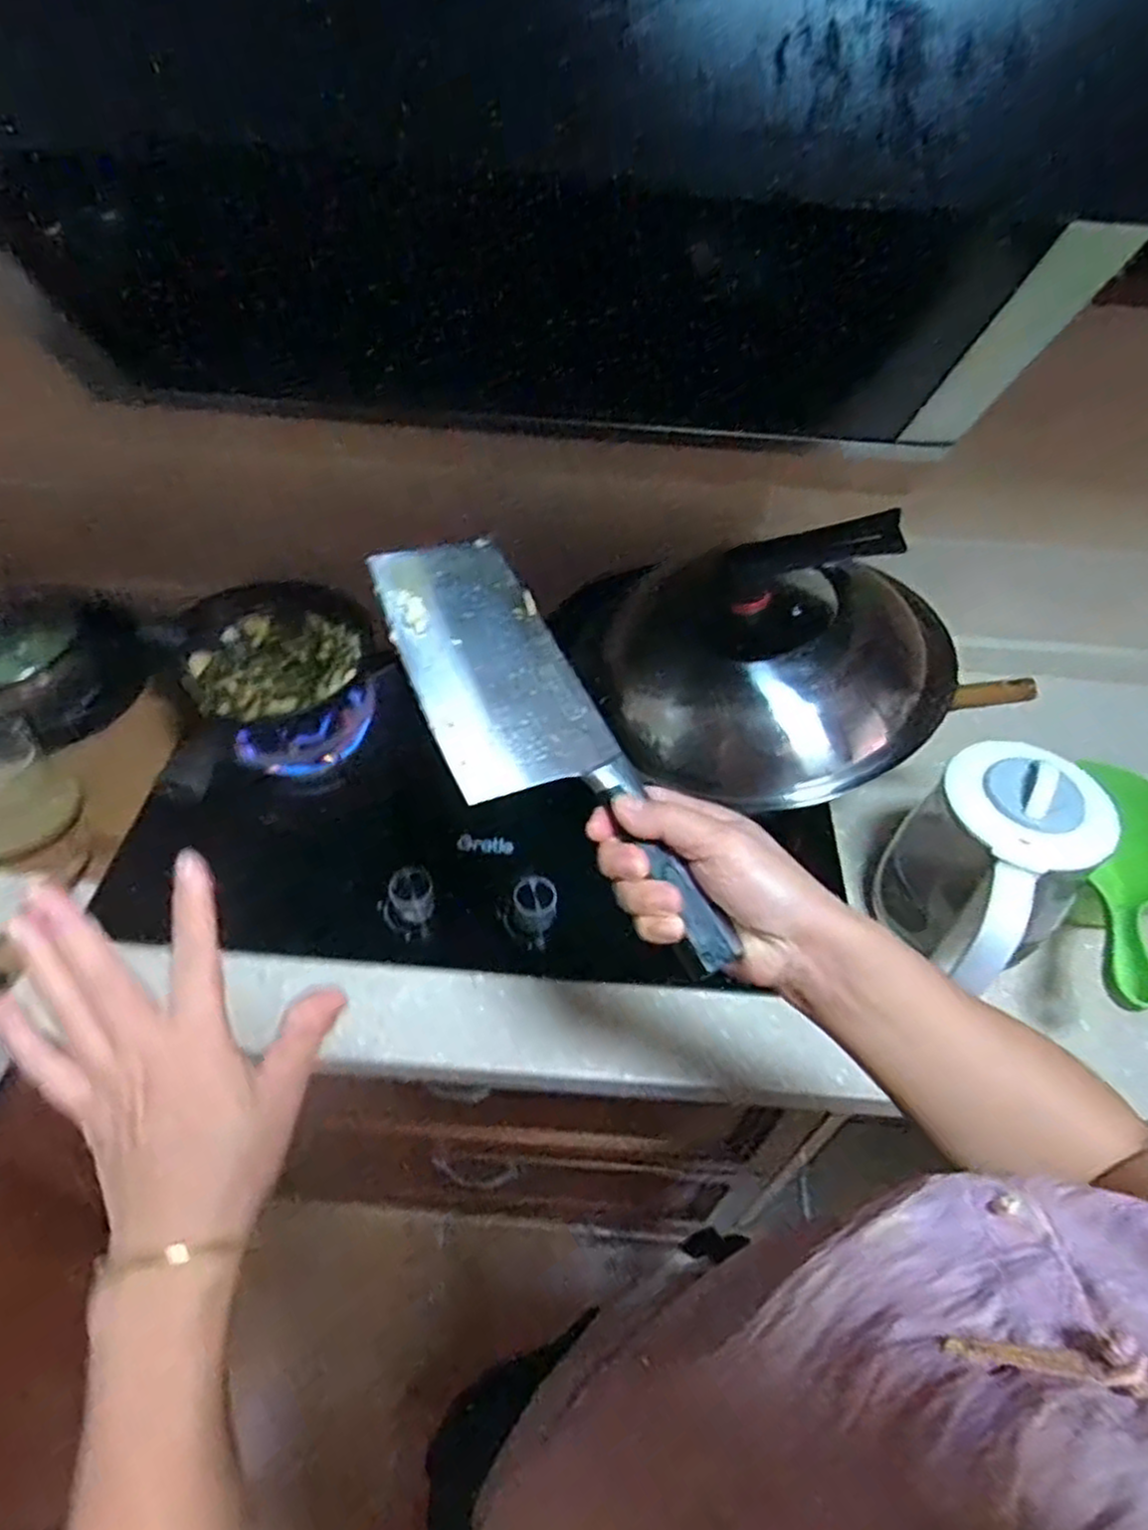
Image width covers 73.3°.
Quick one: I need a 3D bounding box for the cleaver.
[{"bbox_3d":[-0.016,-0.013,0.427,0.094,0.024,0.290,-29,70,-23],"label":"cleaver"}]

